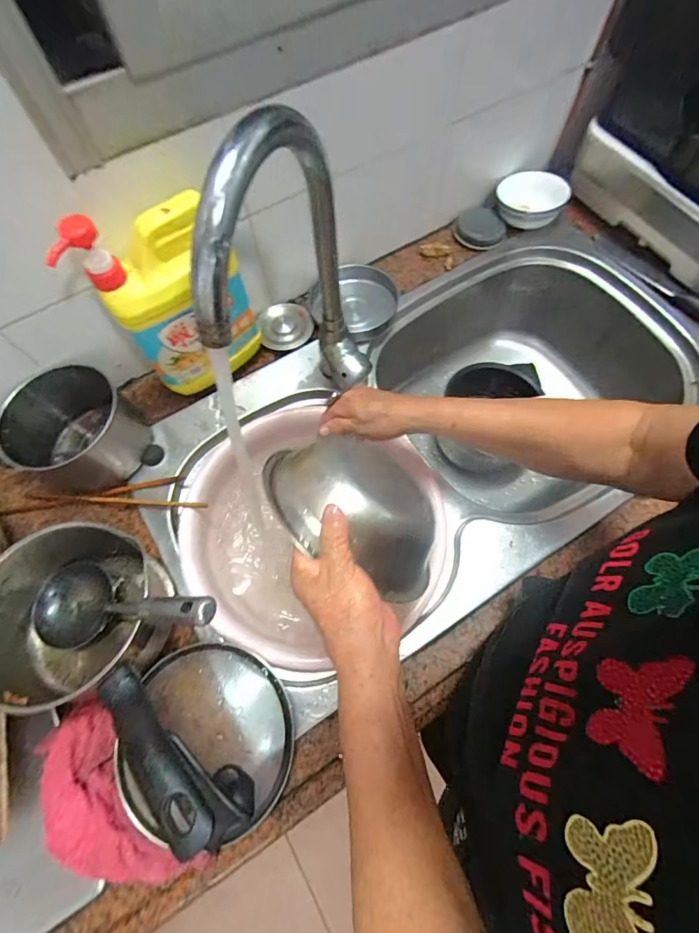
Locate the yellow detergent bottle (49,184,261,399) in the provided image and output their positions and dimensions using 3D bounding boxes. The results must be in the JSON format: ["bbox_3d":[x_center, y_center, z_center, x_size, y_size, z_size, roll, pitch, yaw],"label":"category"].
[{"bbox_3d":[-0.189,-0.183,0.491,0.145,0.251,0.066,-32,72,-10],"label":"yellow detergent bottle"}]

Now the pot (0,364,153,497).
[{"bbox_3d":[-0.339,-0.040,0.525,0.126,0.097,0.137,-1,69,1],"label":"pot"}]

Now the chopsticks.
[{"bbox_3d":[-0.313,0.036,0.536,0.269,0.014,0.044,-3,55,7],"label":"chopsticks"}]

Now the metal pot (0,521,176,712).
[{"bbox_3d":[-0.288,0.155,0.431,0.175,0.105,0.150,5,69,4],"label":"metal pot"}]

